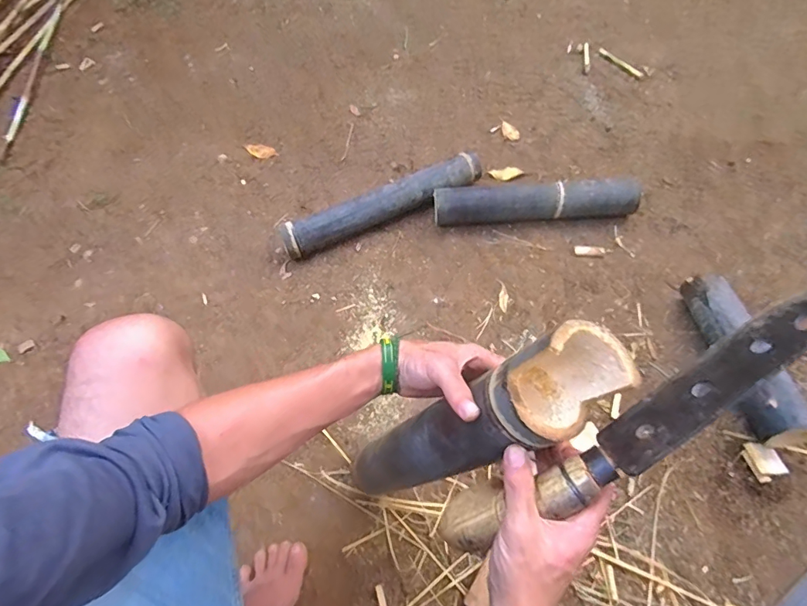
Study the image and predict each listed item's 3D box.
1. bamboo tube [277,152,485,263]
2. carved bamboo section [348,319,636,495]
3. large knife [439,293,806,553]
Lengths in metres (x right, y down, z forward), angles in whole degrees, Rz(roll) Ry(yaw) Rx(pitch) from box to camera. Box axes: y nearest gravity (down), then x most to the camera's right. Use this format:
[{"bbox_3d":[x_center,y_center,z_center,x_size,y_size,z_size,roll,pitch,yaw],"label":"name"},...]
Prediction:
[{"bbox_3d":[-0.040,-0.227,1.052,0.498,0.094,0.085,-27,62,-14],"label":"bamboo tube"},{"bbox_3d":[0.048,0.146,0.471,0.070,0.405,0.070,11,54,-27],"label":"carved bamboo section"},{"bbox_3d":[0.185,0.111,0.364,0.360,0.070,0.035,-37,100,11],"label":"large knife"}]

